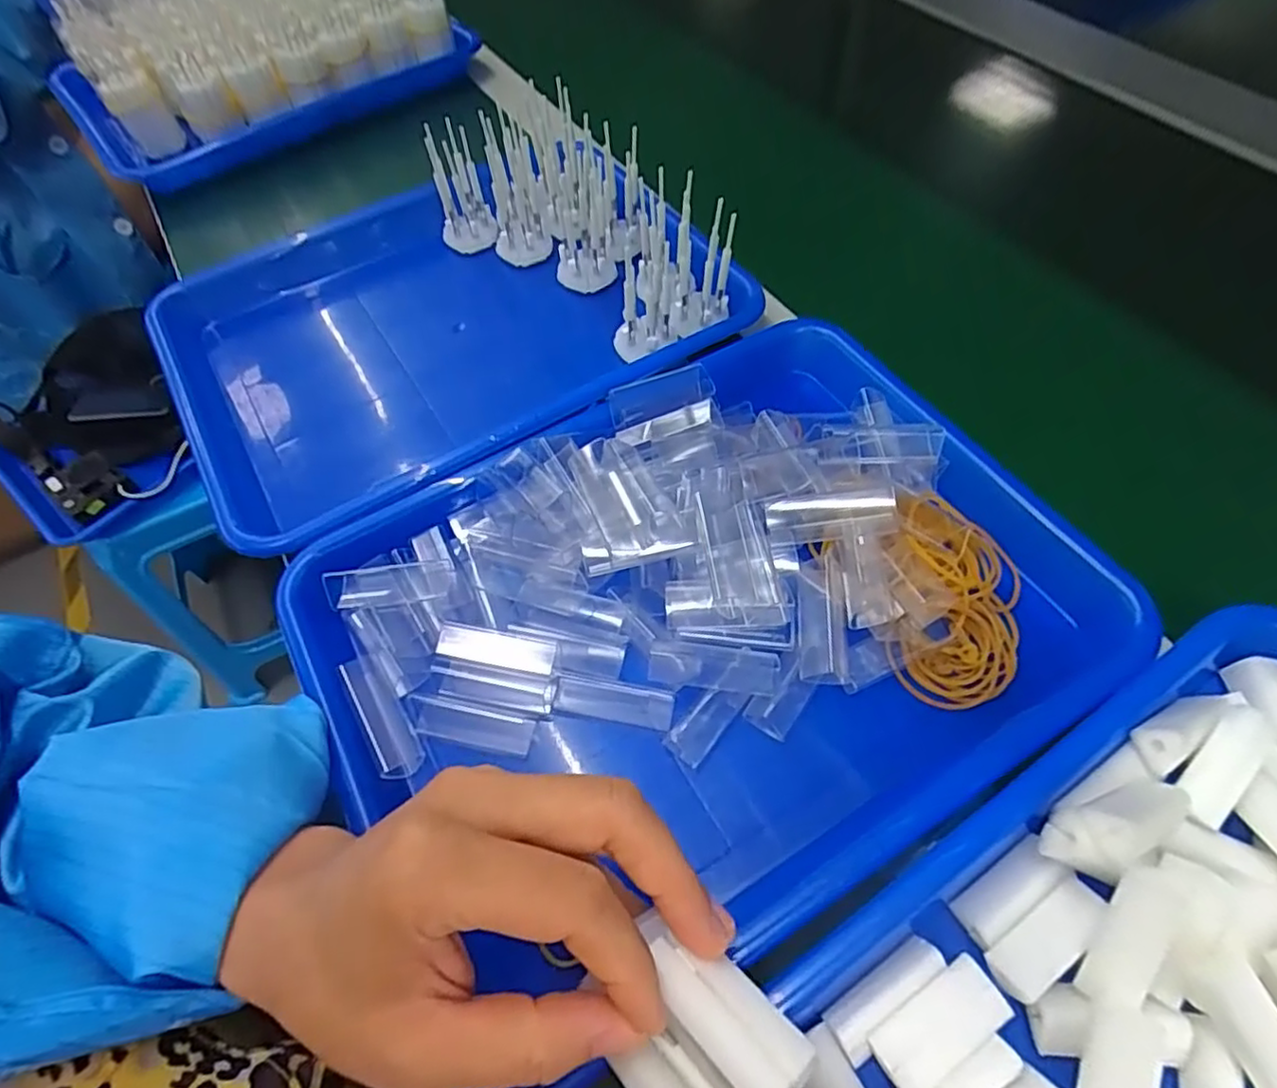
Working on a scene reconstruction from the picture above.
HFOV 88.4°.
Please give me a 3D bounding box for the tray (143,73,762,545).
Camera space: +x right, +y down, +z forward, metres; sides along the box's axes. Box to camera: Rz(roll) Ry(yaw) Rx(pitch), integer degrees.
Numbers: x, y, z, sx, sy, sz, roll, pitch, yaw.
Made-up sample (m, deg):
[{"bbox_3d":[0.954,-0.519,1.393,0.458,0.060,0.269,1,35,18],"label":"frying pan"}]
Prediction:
[{"bbox_3d":[-0.122,-0.155,0.410,0.335,0.088,0.228,-24,60,-12],"label":"tray"}]

